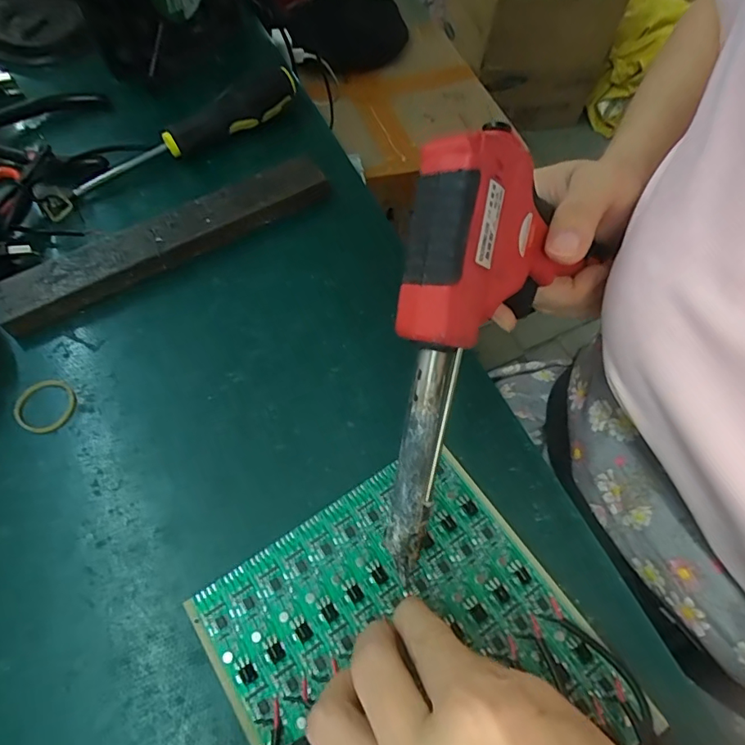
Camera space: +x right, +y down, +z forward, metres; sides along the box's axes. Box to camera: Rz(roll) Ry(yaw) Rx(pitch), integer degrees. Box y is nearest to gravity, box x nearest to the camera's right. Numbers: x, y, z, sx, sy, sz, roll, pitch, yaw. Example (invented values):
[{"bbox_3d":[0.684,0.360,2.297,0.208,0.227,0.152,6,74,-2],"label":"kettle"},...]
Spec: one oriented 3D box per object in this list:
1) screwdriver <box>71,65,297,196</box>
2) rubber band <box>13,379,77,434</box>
[{"bbox_3d":[-0.127,-0.170,0.353,0.164,0.023,0.025,-32,67,-18],"label":"screwdriver"},{"bbox_3d":[-0.174,0.017,0.270,0.029,0.004,0.031,1,61,-1],"label":"rubber band"}]

